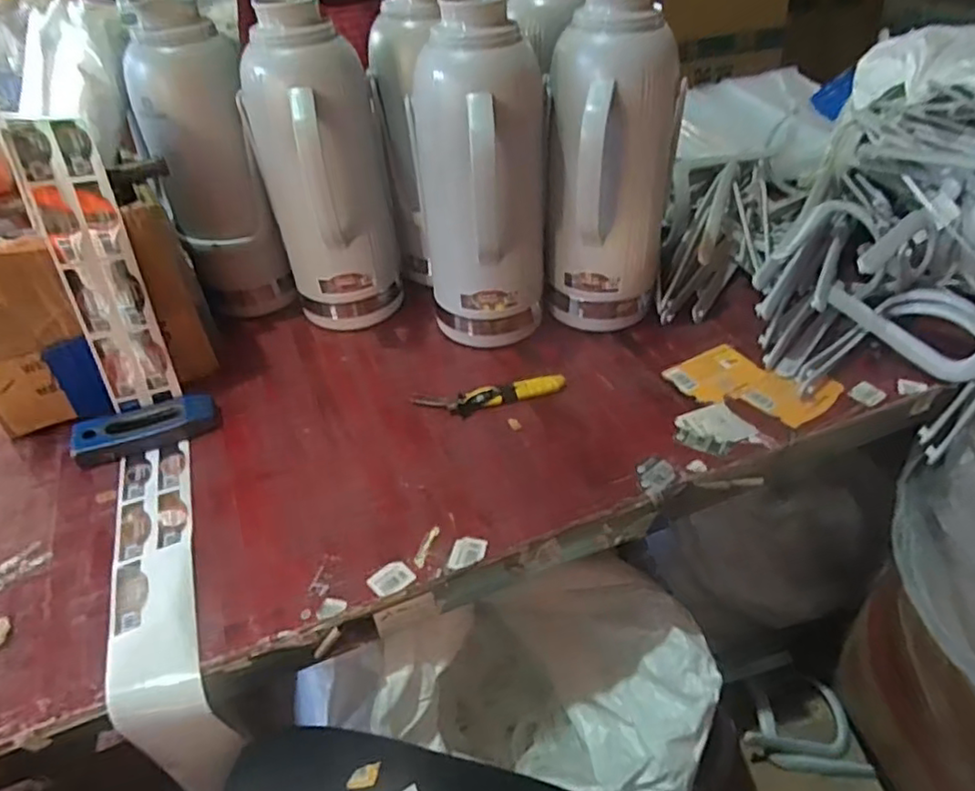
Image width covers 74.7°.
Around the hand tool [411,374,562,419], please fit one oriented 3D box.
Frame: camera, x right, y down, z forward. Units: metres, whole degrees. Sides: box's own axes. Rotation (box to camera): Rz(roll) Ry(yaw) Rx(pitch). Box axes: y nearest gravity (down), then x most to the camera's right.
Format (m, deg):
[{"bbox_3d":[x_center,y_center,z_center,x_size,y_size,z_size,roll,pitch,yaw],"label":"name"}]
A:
[{"bbox_3d":[0.004,0.001,0.691,0.165,0.012,0.035,-7,41,-4],"label":"hand tool"}]

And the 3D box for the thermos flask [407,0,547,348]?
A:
[{"bbox_3d":[0.002,-0.216,0.687,0.118,0.342,0.116,-28,47,-25],"label":"thermos flask"}]

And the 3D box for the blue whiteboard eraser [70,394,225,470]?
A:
[{"bbox_3d":[-0.358,0.032,0.672,0.140,0.024,0.049,-18,43,-16],"label":"blue whiteboard eraser"}]

